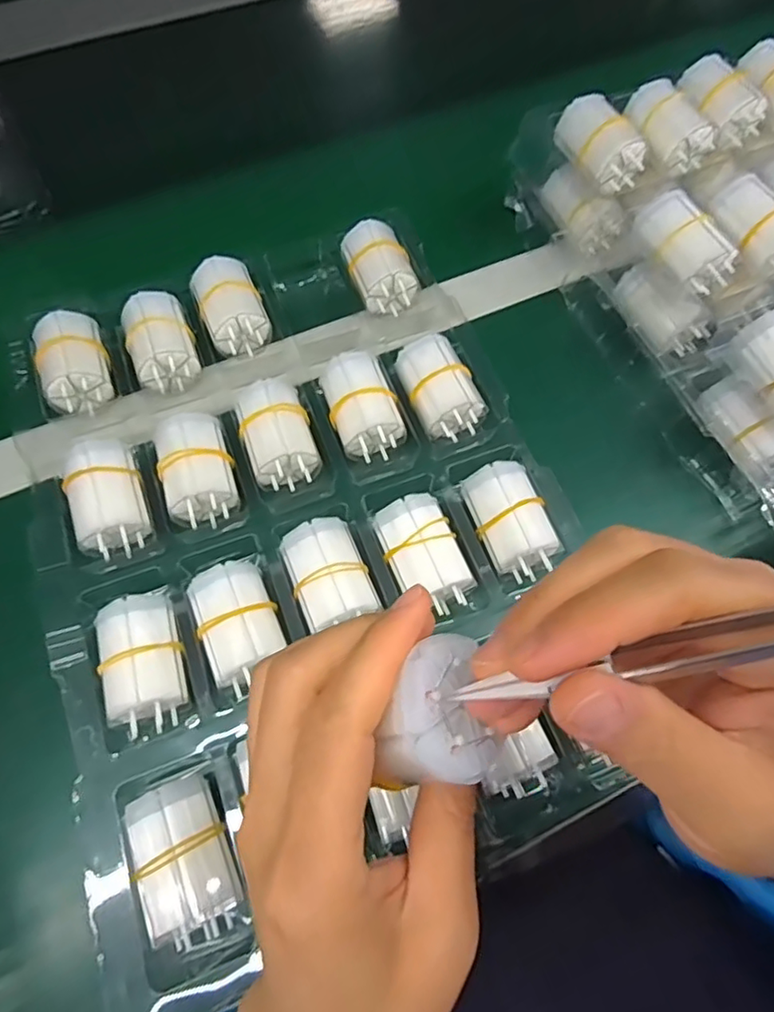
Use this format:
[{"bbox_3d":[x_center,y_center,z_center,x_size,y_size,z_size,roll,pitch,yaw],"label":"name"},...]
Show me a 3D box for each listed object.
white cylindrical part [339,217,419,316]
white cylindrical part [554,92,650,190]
[{"bbox_3d":[-0.006,-0.161,0.404,0.040,0.031,0.061,-16,68,-8],"label":"white cylindrical part"},{"bbox_3d":[0.141,-0.239,0.397,0.032,0.040,0.059,-23,69,-11],"label":"white cylindrical part"}]

